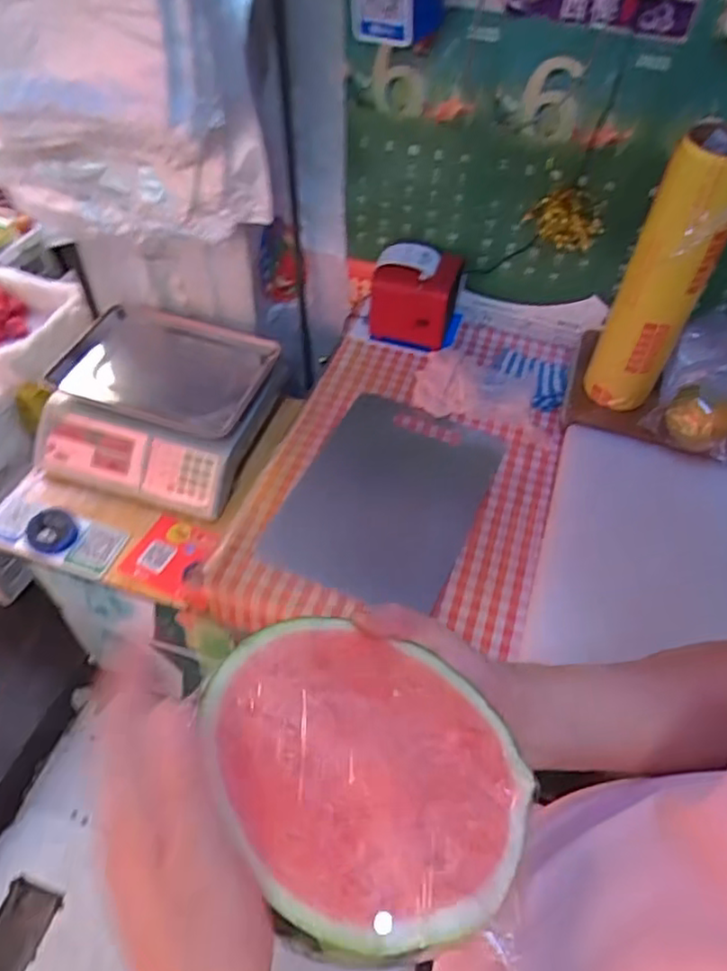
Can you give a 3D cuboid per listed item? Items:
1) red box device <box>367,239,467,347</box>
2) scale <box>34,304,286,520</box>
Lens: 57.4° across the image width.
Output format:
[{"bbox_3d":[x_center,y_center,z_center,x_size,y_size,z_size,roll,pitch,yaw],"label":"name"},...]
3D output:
[{"bbox_3d":[0.081,-0.300,1.058,0.134,0.124,0.089,12,52,7],"label":"red box device"},{"bbox_3d":[-0.362,-0.141,1.122,0.384,0.112,0.312,15,52,9],"label":"scale"}]

